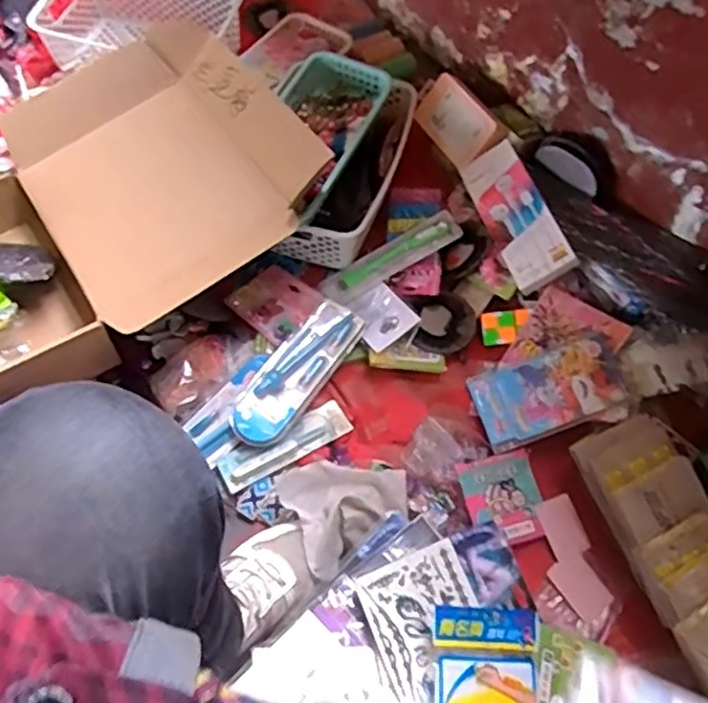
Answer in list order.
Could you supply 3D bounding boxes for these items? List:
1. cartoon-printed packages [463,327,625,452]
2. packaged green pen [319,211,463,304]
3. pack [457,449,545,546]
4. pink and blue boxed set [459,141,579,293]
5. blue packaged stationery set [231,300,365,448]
[{"bbox_3d":[0.229,0.044,0.801,0.170,0.012,0.104,-24,51,9],"label":"cartoon-printed packages"},{"bbox_3d":[0.049,-0.122,0.891,0.196,0.013,0.050,-30,66,2],"label":"packaged green pen"},{"bbox_3d":[0.170,0.167,0.761,0.083,0.006,0.097,-10,72,-15],"label":"pack"},{"bbox_3d":[0.205,-0.176,0.857,0.076,0.019,0.207,-31,59,22],"label":"pink and blue boxed set"},{"bbox_3d":[-0.068,0.026,0.819,0.068,0.030,0.202,32,68,15],"label":"blue packaged stationery set"}]

